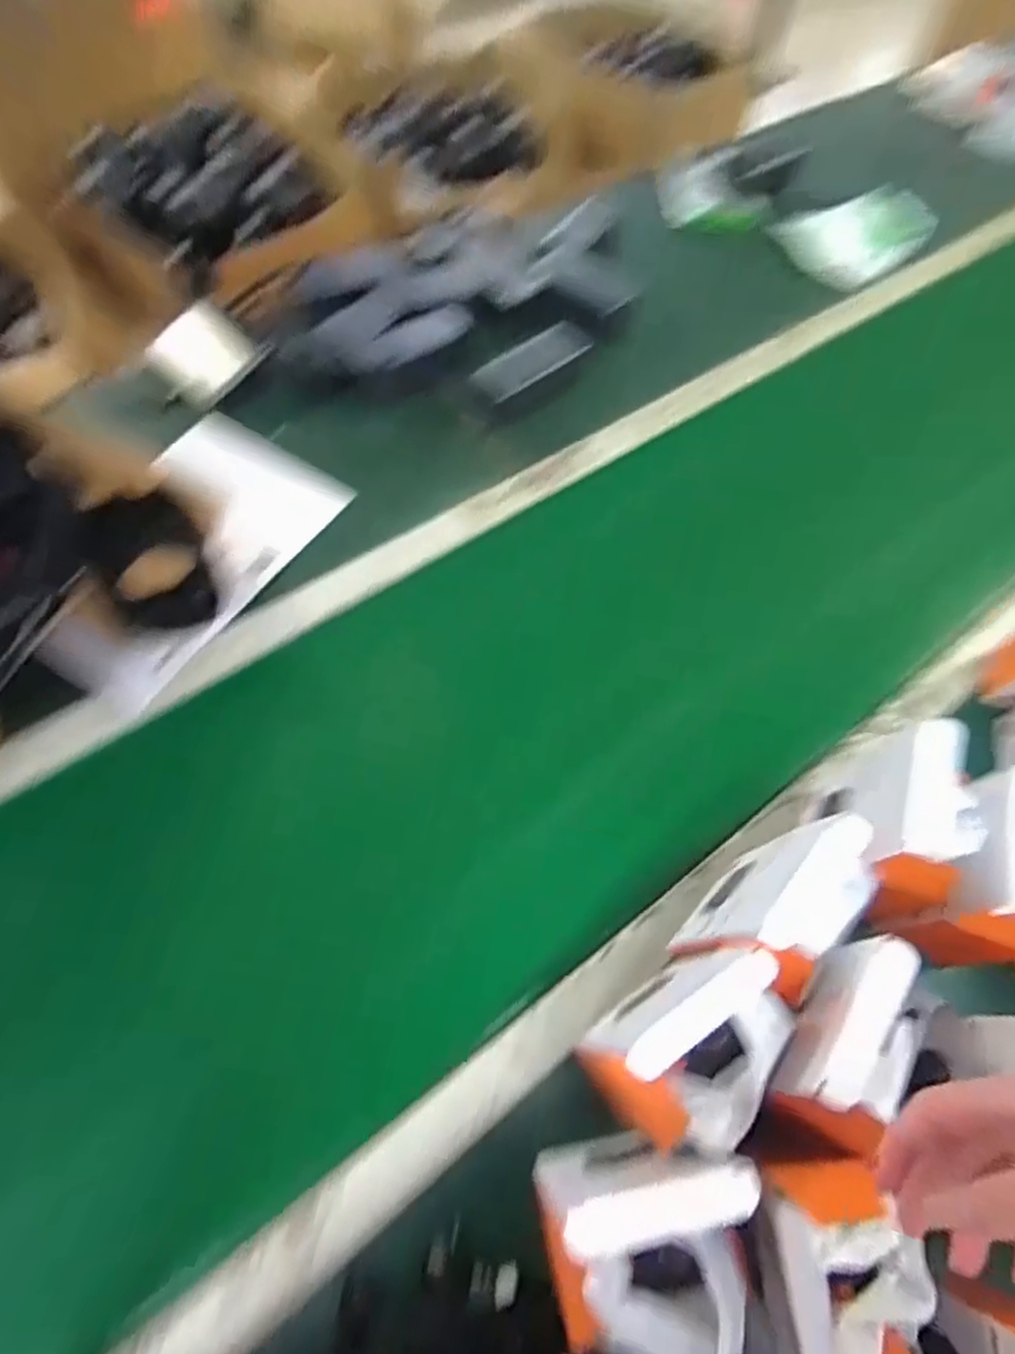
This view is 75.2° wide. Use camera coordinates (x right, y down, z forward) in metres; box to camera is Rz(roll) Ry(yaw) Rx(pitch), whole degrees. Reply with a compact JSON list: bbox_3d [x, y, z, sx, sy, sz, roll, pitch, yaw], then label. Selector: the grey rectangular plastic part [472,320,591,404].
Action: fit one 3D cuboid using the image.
[{"bbox_3d":[0.029,-0.385,0.795,0.167,0.020,0.058,-38,70,-19],"label":"grey rectangular plastic part"}]

